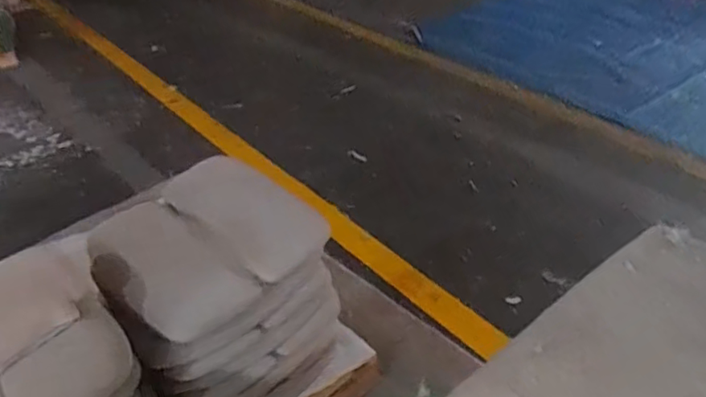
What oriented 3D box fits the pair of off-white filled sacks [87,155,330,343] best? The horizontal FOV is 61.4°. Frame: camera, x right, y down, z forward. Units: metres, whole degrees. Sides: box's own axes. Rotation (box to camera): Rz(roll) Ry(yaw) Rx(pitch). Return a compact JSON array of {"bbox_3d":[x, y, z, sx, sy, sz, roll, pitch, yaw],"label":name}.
[{"bbox_3d":[-0.349,0.084,1.340,0.472,0.086,0.427,27,46,35],"label":"pair of off-white filled sacks"}]

